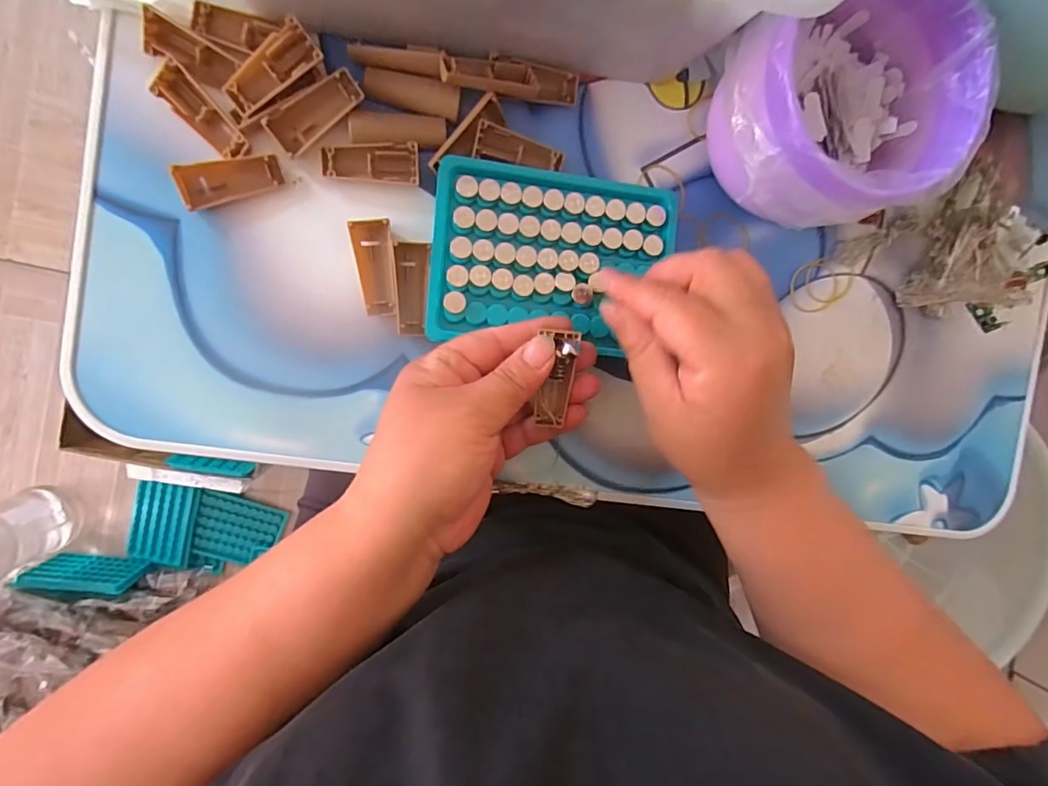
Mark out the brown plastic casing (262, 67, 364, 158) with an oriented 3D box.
[{"bbox_3d":[-0.104,-0.141,0.258,0.050,0.012,0.019,-31,95,8],"label":"brown plastic casing"}]

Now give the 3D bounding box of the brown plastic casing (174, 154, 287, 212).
[{"bbox_3d":[-0.147,-0.107,0.256,0.049,0.010,0.017,-19,97,-8],"label":"brown plastic casing"}]

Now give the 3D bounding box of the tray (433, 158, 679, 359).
[{"bbox_3d":[0.016,-0.073,0.282,0.129,0.019,0.091,4,94,-10],"label":"tray"}]

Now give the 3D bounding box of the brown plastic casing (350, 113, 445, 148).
[{"bbox_3d":[-0.065,-0.138,0.268,0.048,0.006,0.015,-3,95,-9],"label":"brown plastic casing"}]

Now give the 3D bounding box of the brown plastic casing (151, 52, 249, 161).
[{"bbox_3d":[-0.158,-0.138,0.252,0.050,0.009,0.018,41,87,-10],"label":"brown plastic casing"}]

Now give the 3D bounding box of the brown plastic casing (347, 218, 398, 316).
[{"bbox_3d":[-0.078,-0.067,0.274,0.020,0.012,0.049,-10,96,-9],"label":"brown plastic casing"}]

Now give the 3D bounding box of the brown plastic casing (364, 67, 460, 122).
[{"bbox_3d":[-0.058,-0.156,0.267,0.047,0.007,0.015,8,93,-10],"label":"brown plastic casing"}]

